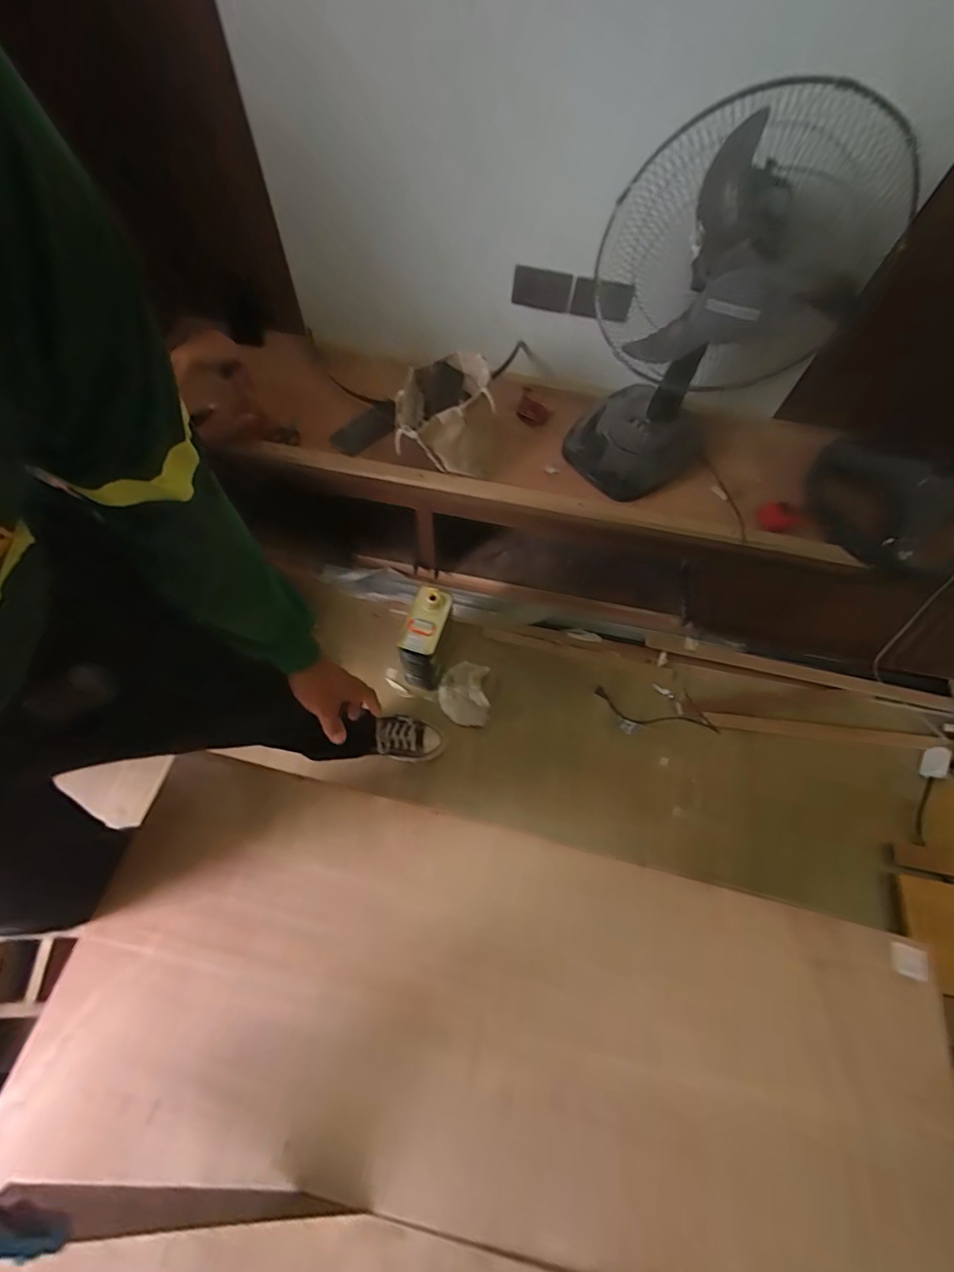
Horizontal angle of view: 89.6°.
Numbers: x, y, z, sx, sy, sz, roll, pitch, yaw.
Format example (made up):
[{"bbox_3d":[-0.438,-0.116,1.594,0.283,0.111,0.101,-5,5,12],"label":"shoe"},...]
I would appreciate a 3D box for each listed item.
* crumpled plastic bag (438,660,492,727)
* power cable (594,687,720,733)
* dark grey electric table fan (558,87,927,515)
[{"bbox_3d":[-0.035,0.147,1.264,0.127,0.087,0.165,0,63,-4],"label":"crumpled plastic bag"},{"bbox_3d":[0.473,0.190,1.277,0.309,0.014,0.099,6,75,6],"label":"power cable"},{"bbox_3d":[0.391,-0.552,0.880,0.338,0.622,0.380,7,63,0],"label":"dark grey electric table fan"}]

